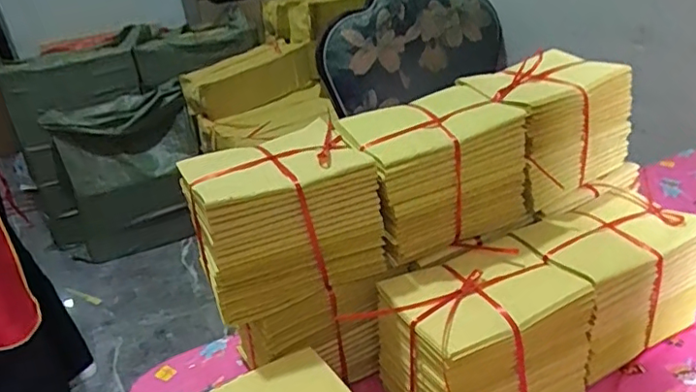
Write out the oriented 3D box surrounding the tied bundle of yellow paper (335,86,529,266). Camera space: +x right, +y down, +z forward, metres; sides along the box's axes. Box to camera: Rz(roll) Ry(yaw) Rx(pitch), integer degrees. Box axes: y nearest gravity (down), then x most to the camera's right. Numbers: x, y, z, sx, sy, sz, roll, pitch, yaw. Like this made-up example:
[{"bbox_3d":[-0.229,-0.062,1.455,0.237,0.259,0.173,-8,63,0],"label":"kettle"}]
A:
[{"bbox_3d":[0.093,-0.021,0.602,0.169,0.140,0.096,-18,28,-19],"label":"tied bundle of yellow paper"}]

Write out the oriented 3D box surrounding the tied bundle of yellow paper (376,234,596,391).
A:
[{"bbox_3d":[0.129,0.142,0.550,0.175,0.136,0.120,-18,28,-19],"label":"tied bundle of yellow paper"}]

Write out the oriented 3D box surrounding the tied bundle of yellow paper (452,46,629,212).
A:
[{"bbox_3d":[0.229,-0.078,0.667,0.161,0.144,0.117,-22,30,-26],"label":"tied bundle of yellow paper"}]

